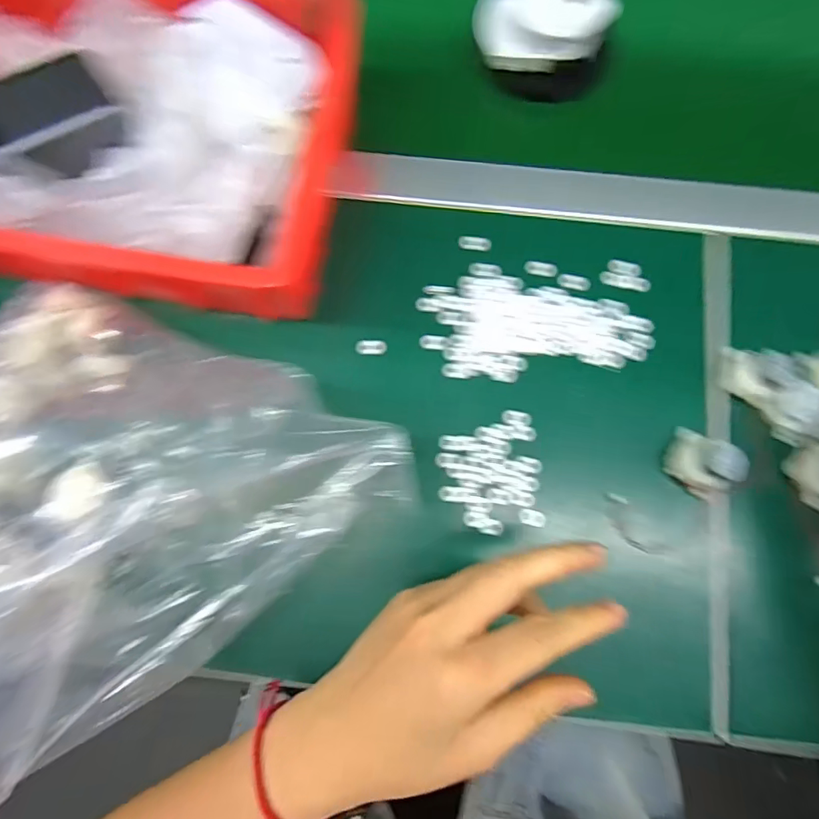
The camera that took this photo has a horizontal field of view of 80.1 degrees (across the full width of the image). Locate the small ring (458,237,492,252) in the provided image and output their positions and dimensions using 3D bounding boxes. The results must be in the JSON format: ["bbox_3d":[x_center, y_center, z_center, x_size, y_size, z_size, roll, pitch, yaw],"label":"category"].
[{"bbox_3d":[0.049,-0.125,0.368,0.025,0.004,0.011,8,79,0],"label":"small ring"}]

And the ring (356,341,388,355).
[{"bbox_3d":[-0.027,-0.045,0.352,0.021,0.005,0.010,3,79,-1],"label":"ring"}]

